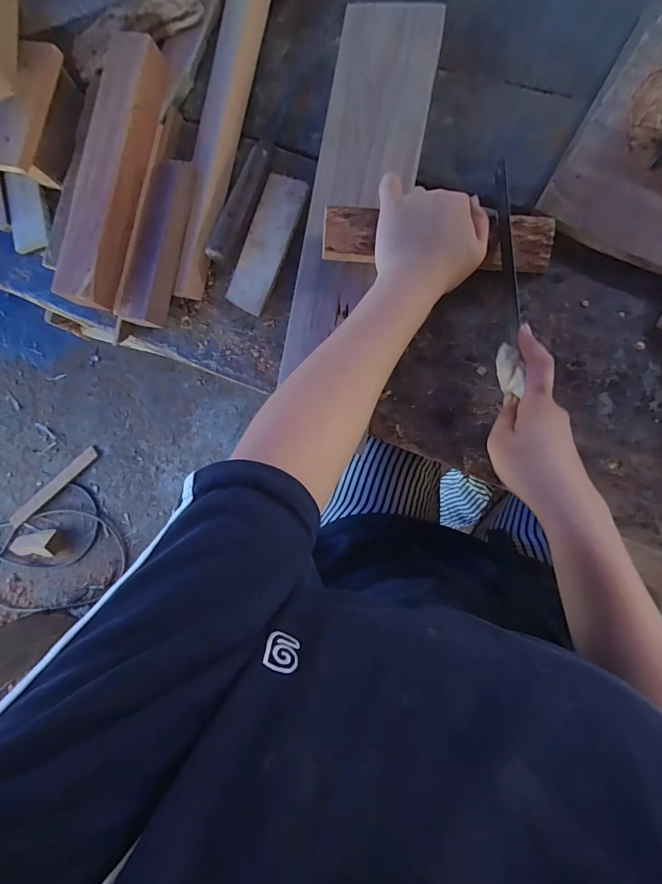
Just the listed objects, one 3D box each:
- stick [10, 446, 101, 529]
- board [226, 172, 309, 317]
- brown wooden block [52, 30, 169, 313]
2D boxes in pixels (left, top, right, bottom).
[{"bbox_3d":[-0.850,0.136,1.253,0.349,0.017,0.046,-40,81,4],"label":"stick"},{"bbox_3d":[-0.071,-0.220,0.458,0.049,0.012,0.151,22,91,9],"label":"board"},{"bbox_3d":[-0.249,-0.299,0.467,0.060,0.055,0.294,13,88,9],"label":"brown wooden block"}]

